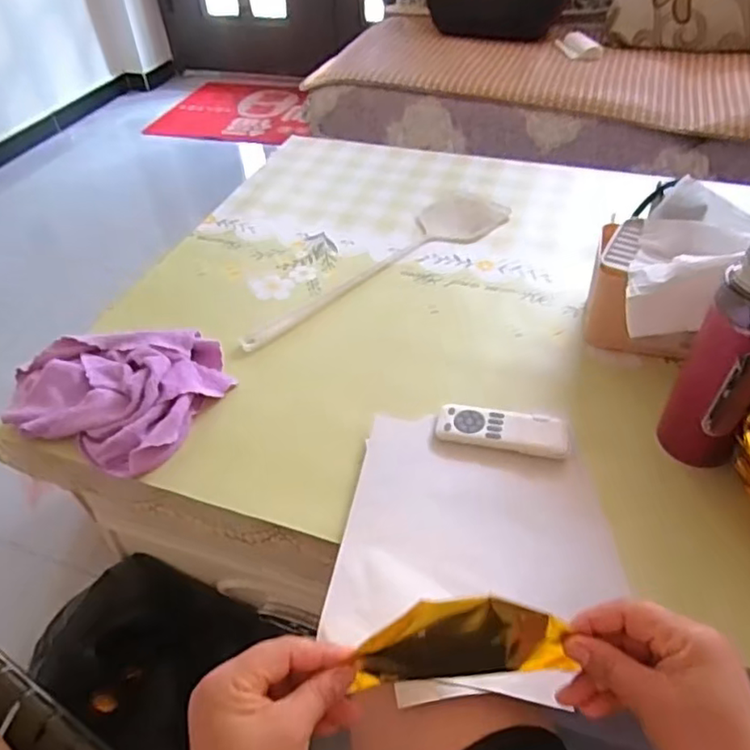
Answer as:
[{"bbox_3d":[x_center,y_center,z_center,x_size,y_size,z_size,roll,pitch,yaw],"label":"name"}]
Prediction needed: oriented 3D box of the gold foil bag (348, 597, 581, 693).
[{"bbox_3d":[0.053,0.167,0.378,0.127,0.090,0.020,-4,44,-1],"label":"gold foil bag"}]

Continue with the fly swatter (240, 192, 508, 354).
[{"bbox_3d":[0.012,-0.150,0.832,0.449,0.006,0.103,-35,52,-29],"label":"fly swatter"}]

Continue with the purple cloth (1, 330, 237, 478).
[{"bbox_3d":[-0.280,0.003,0.666,0.225,0.047,0.191,17,47,20],"label":"purple cloth"}]

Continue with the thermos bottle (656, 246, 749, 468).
[{"bbox_3d":[0.296,-0.008,0.516,0.061,0.210,0.057,18,48,21],"label":"thermos bottle"}]

